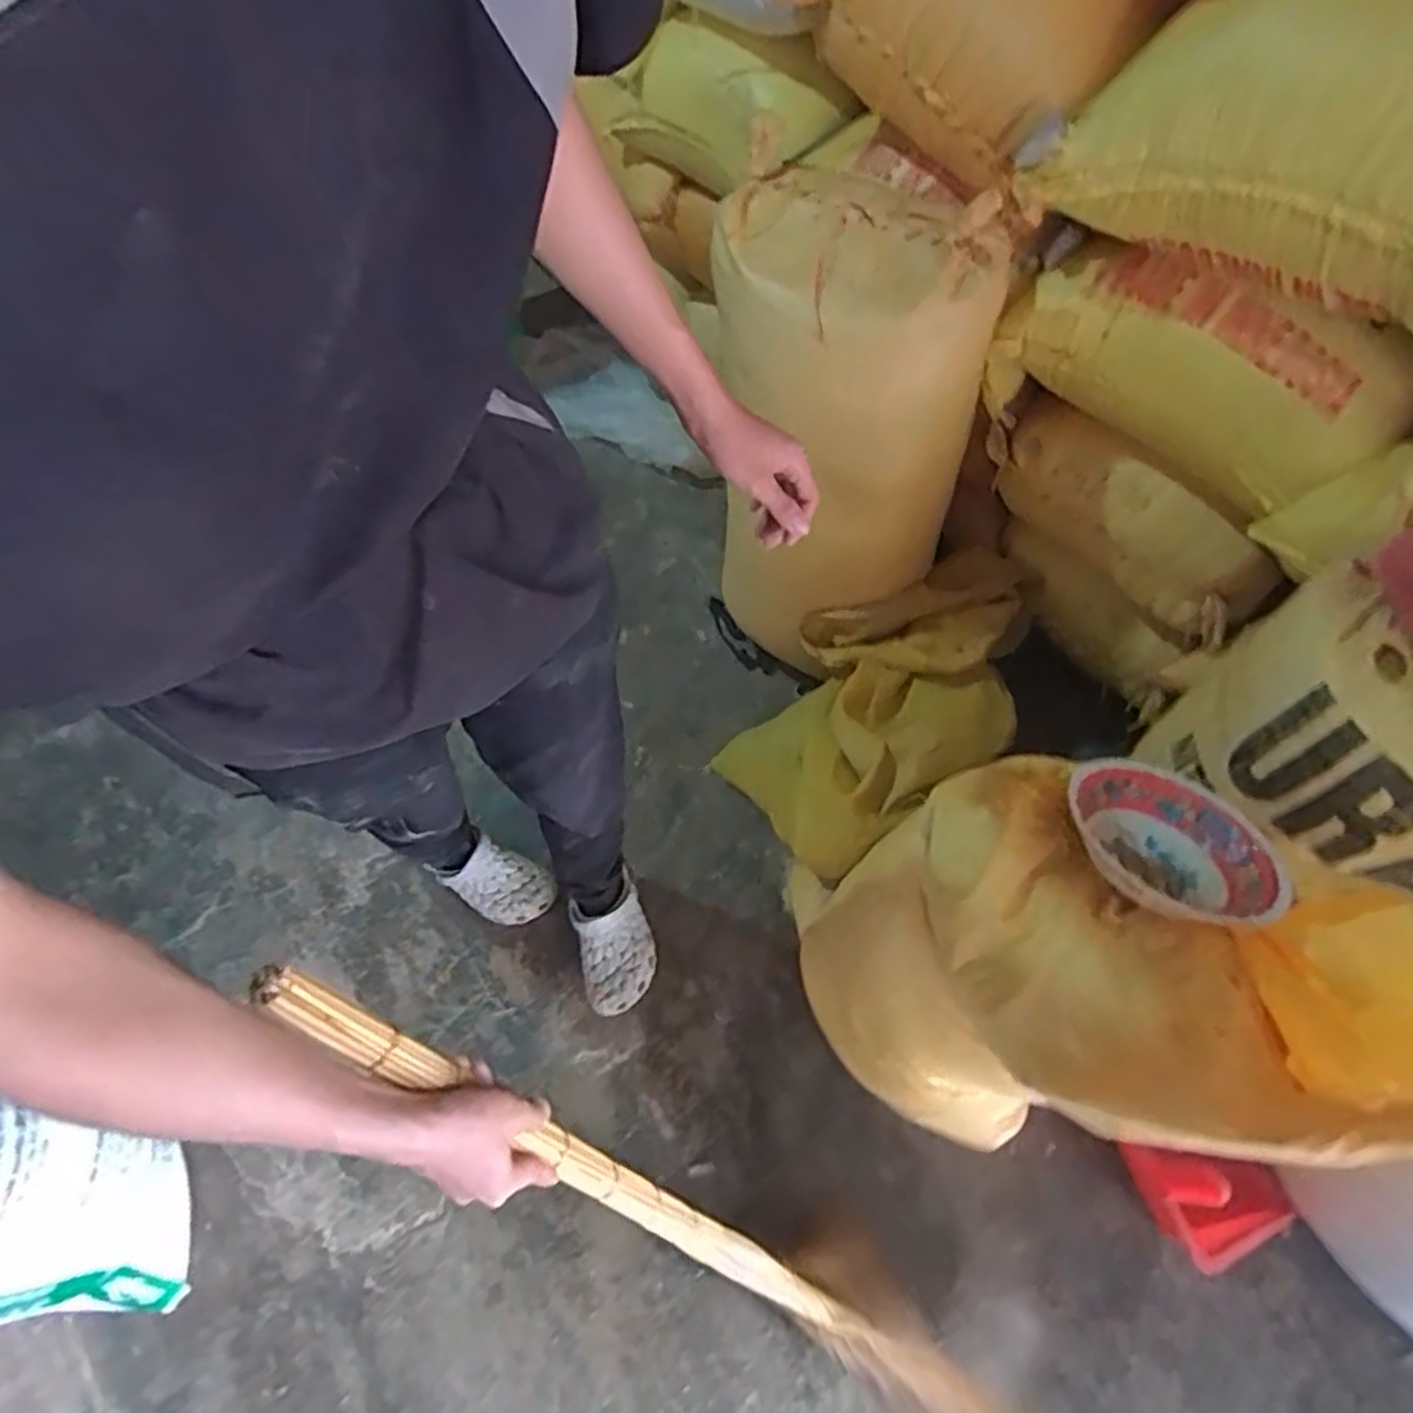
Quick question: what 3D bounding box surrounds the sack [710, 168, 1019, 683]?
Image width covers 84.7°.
[{"bbox_3d":[0.215,-0.399,1.294,0.378,0.712,0.363,-2,60,3],"label":"sack"}]

